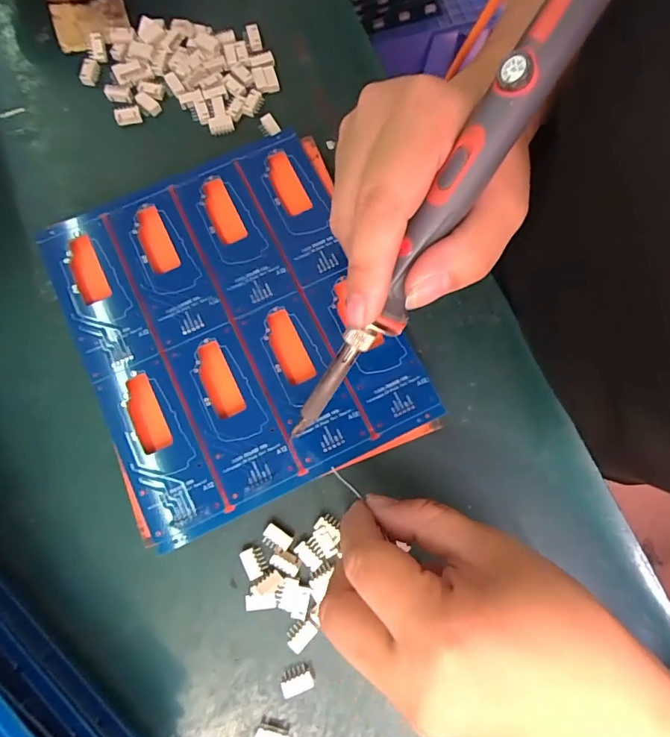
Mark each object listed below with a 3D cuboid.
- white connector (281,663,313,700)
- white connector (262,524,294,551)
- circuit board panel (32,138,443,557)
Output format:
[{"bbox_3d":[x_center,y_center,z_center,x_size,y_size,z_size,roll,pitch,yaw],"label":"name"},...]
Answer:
[{"bbox_3d":[-0.020,0.158,0.235,0.016,0.006,0.012,-23,80,-6],"label":"white connector"},{"bbox_3d":[-0.031,0.090,0.246,0.015,0.004,0.011,31,79,5],"label":"white connector"},{"bbox_3d":[-0.055,-0.025,0.250,0.157,0.004,0.183,-25,79,-6],"label":"circuit board panel"}]

